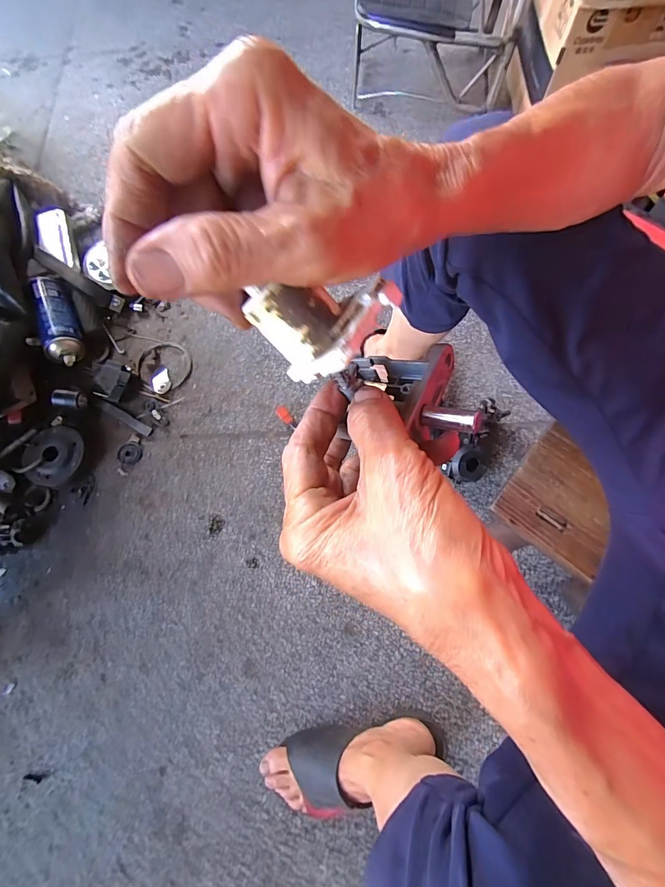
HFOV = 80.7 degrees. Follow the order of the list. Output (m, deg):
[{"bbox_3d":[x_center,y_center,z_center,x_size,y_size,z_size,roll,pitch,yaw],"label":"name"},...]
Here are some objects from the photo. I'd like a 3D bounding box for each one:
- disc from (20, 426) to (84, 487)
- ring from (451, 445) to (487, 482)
[{"bbox_3d":[-0.476,0.019,0.672,0.094,0.029,0.103,-1,71,2],"label":"disc"},{"bbox_3d":[0.209,0.030,0.609,0.057,0.020,0.057,-3,103,-13],"label":"ring"}]

